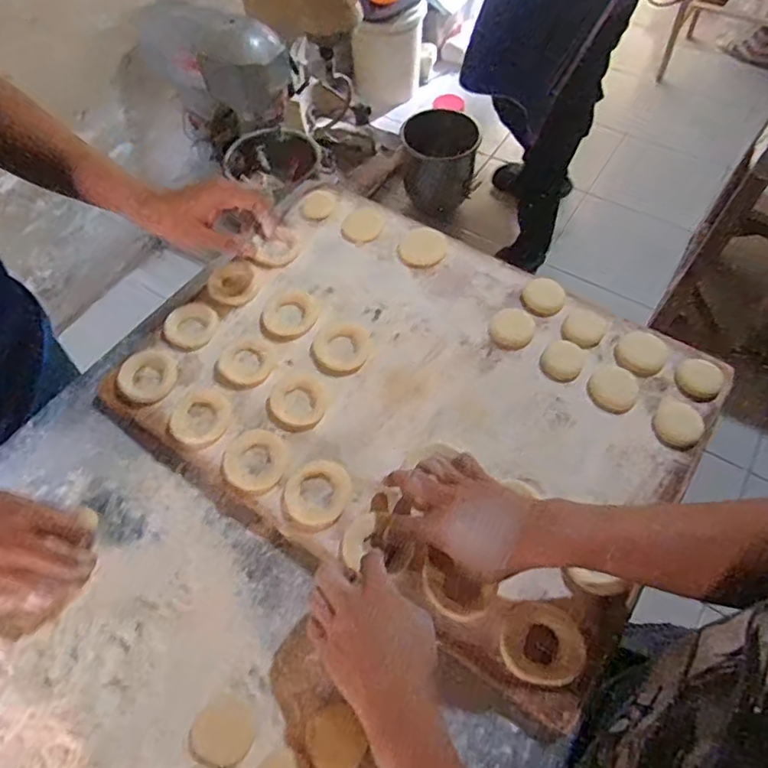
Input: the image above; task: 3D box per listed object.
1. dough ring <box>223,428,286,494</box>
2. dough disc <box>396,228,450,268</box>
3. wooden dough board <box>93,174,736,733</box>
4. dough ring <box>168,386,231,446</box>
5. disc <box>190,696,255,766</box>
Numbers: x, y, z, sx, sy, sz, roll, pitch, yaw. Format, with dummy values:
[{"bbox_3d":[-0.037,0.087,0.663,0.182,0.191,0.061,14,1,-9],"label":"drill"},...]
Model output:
[{"bbox_3d":[-0.133,0.078,0.591,0.065,0.009,0.070,0,62,1],"label":"dough ring"},{"bbox_3d":[0.052,-0.177,0.734,0.060,0.005,0.066,0,62,1],"label":"dough disc"},{"bbox_3d":[0.028,-0.003,0.637,0.571,0.032,0.421,31,66,16],"label":"wooden dough board"},{"bbox_3d":[-0.200,0.033,0.624,0.060,0.015,0.072,-8,62,-4],"label":"dough ring"},{"bbox_3d":[-0.136,0.294,0.485,0.051,0.004,0.047,0,62,1],"label":"disc"}]

